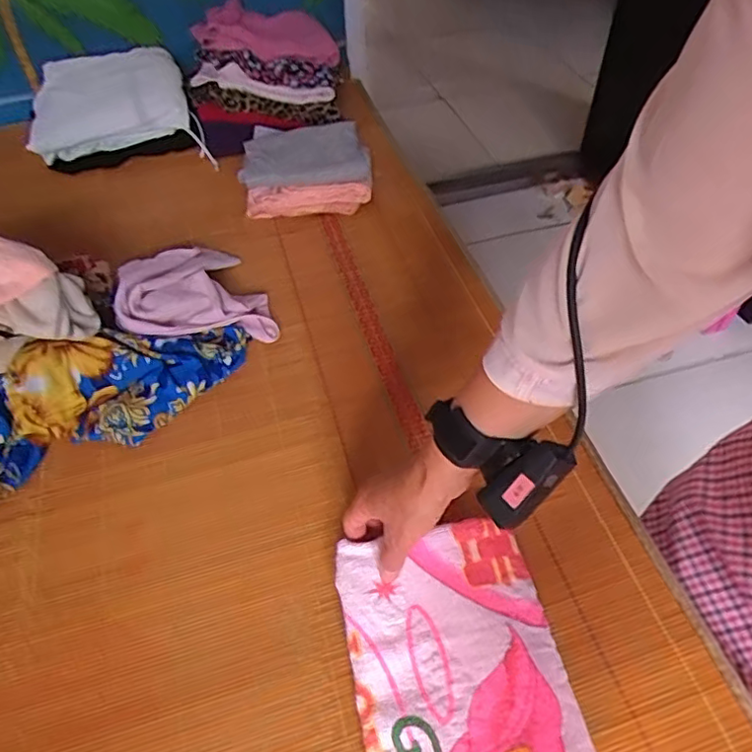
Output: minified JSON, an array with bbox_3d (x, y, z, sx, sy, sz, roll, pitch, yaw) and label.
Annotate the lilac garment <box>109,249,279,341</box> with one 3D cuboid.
[{"bbox_3d":[-0.234,-0.108,0.728,0.172,0.067,0.193,-18,52,-11],"label":"lilac garment"}]

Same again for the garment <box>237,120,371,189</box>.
[{"bbox_3d":[-0.113,-0.348,0.898,0.190,0.029,0.146,-10,50,-7],"label":"garment"}]

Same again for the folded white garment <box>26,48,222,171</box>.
[{"bbox_3d":[-0.431,-0.447,0.969,0.262,0.112,0.164,-14,52,-8],"label":"folded white garment"}]

